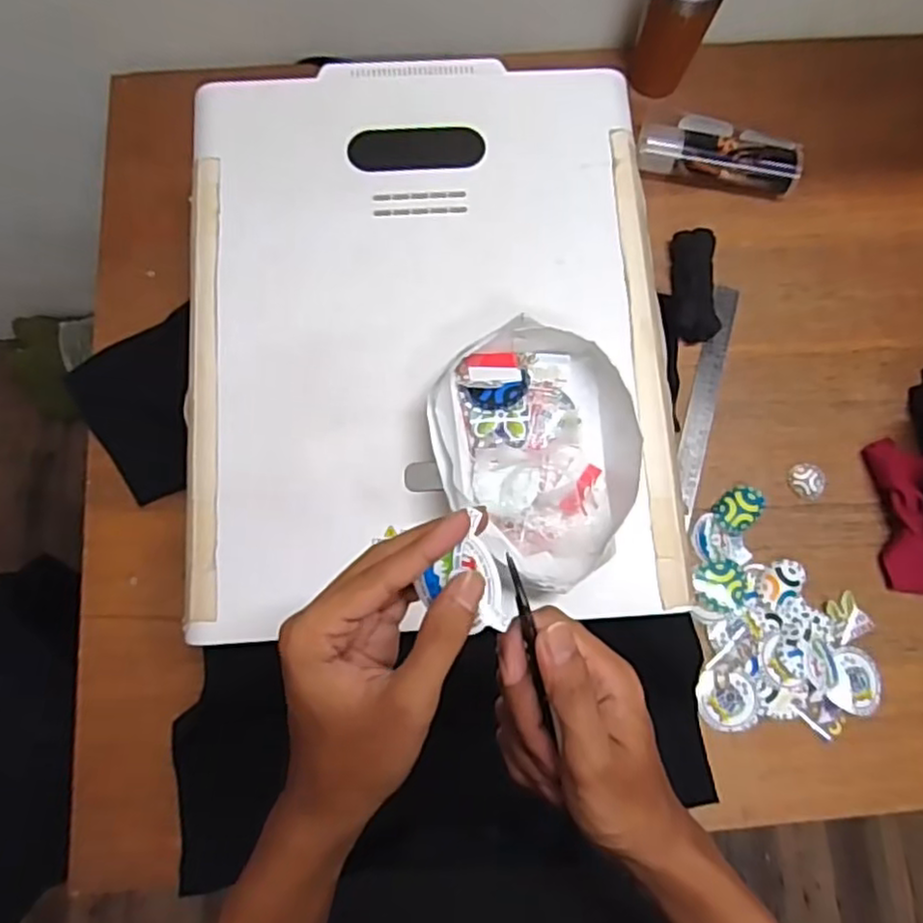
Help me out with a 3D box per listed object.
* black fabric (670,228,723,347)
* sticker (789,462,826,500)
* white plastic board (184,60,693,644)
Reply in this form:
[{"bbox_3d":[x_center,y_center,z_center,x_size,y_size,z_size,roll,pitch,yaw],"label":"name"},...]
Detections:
[{"bbox_3d":[0.260,-0.197,0.770,0.048,0.025,0.131,3,81,-3],"label":"black fabric"},{"bbox_3d":[0.369,0.021,0.736,0.037,0.008,0.036,0,81,-3],"label":"sticker"},{"bbox_3d":[-0.031,-0.122,0.593,0.397,0.016,0.502,-4,79,-1],"label":"white plastic board"}]

